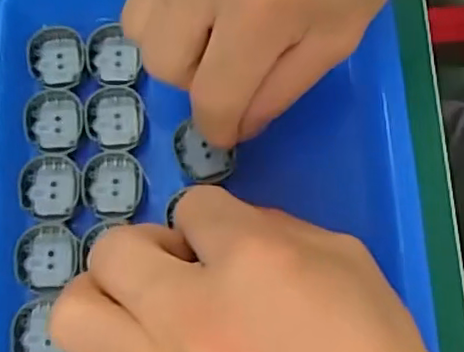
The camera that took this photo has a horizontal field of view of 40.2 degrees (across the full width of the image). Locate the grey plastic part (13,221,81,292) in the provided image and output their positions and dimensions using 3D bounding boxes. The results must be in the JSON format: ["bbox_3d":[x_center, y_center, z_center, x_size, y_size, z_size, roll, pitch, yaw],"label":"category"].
[{"bbox_3d":[-0.075,0.034,0.260,0.026,0.007,0.026,-1,74,2],"label":"grey plastic part"}]

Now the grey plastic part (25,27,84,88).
[{"bbox_3d":[-0.079,-0.053,0.283,0.024,0.005,0.027,-10,74,-1],"label":"grey plastic part"}]

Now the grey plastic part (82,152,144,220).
[{"bbox_3d":[-0.051,0.004,0.268,0.024,0.005,0.028,3,74,3],"label":"grey plastic part"}]

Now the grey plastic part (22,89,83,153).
[{"bbox_3d":[-0.077,-0.024,0.276,0.025,0.006,0.028,-10,74,-1],"label":"grey plastic part"}]

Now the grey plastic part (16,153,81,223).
[{"bbox_3d":[-0.077,0.004,0.267,0.025,0.004,0.029,-6,74,0],"label":"grey plastic part"}]

